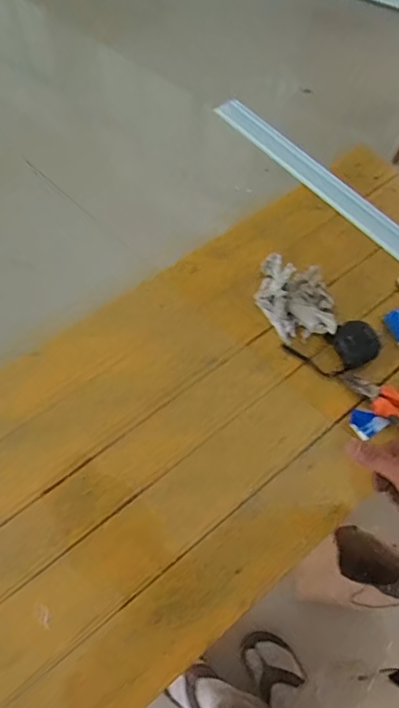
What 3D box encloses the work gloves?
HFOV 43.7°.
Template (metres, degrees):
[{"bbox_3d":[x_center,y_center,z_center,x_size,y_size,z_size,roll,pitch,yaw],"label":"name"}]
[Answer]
[{"bbox_3d":[0.156,-0.087,0.799,0.126,0.043,0.142,11,62,3],"label":"work gloves"}]

